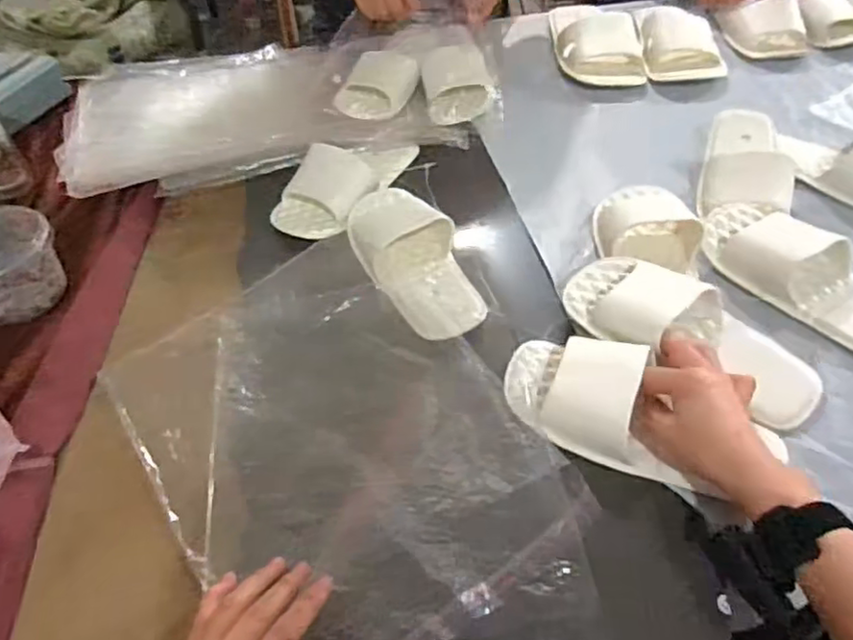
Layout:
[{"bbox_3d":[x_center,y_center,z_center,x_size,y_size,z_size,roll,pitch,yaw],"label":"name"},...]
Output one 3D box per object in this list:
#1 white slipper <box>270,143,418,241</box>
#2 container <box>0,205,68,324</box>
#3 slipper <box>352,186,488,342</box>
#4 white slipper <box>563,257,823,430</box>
[{"bbox_3d":[-0.099,-0.181,0.785,0.094,0.056,0.215,23,54,19],"label":"white slipper"},{"bbox_3d":[-0.449,-0.059,0.676,0.098,0.073,0.109,27,55,21],"label":"container"},{"bbox_3d":[-0.014,-0.068,0.696,0.104,0.046,0.241,-20,52,-16],"label":"slipper"},{"bbox_3d":[0.241,0.009,0.596,0.244,0.048,0.099,33,57,25],"label":"white slipper"}]

